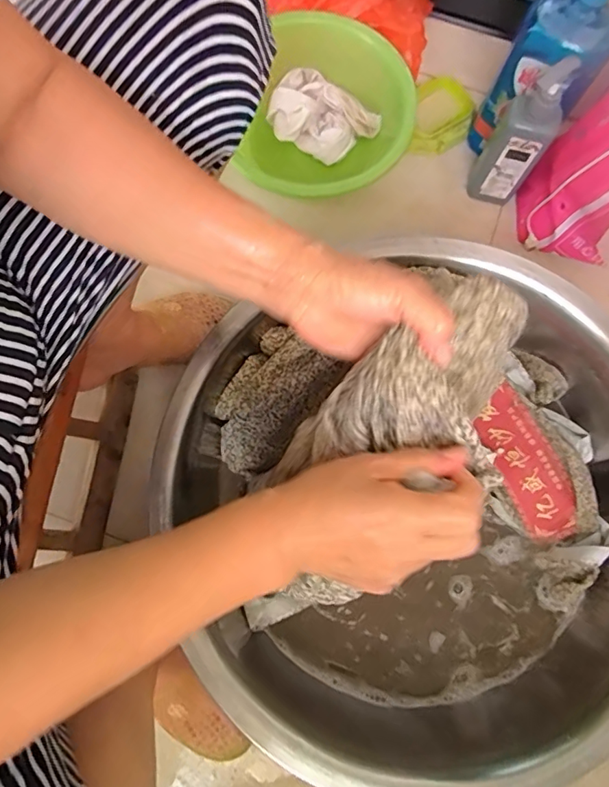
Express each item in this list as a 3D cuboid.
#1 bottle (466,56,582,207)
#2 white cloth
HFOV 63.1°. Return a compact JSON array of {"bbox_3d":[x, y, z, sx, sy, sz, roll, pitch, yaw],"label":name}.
[{"bbox_3d":[0.280,-0.331,0.654,0.068,0.204,0.068,26,79,5],"label":"bottle"},{"bbox_3d":[0.017,-0.403,0.721,0.153,0.040,0.121,39,80,7],"label":"white cloth"}]

